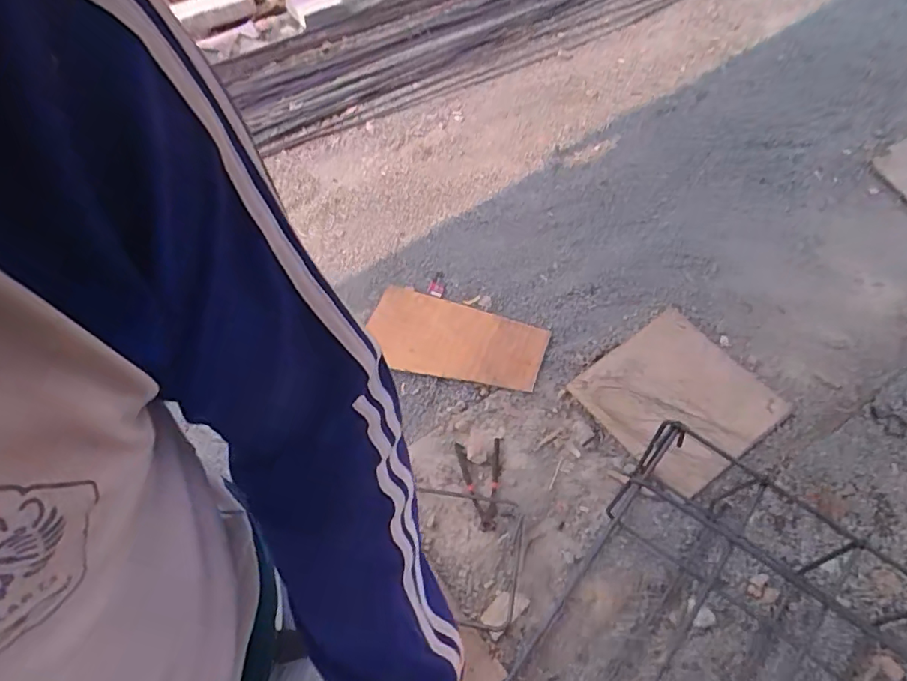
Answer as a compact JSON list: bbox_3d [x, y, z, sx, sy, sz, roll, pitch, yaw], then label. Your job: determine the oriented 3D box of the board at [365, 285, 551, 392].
[{"bbox_3d":[0.002,0.003,1.595,0.491,0.024,0.221,16,76,11],"label":"board"}]

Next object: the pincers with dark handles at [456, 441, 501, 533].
[{"bbox_3d":[0.080,0.340,1.343,0.109,0.016,0.218,-11,54,-3],"label":"pincers with dark handles"}]

